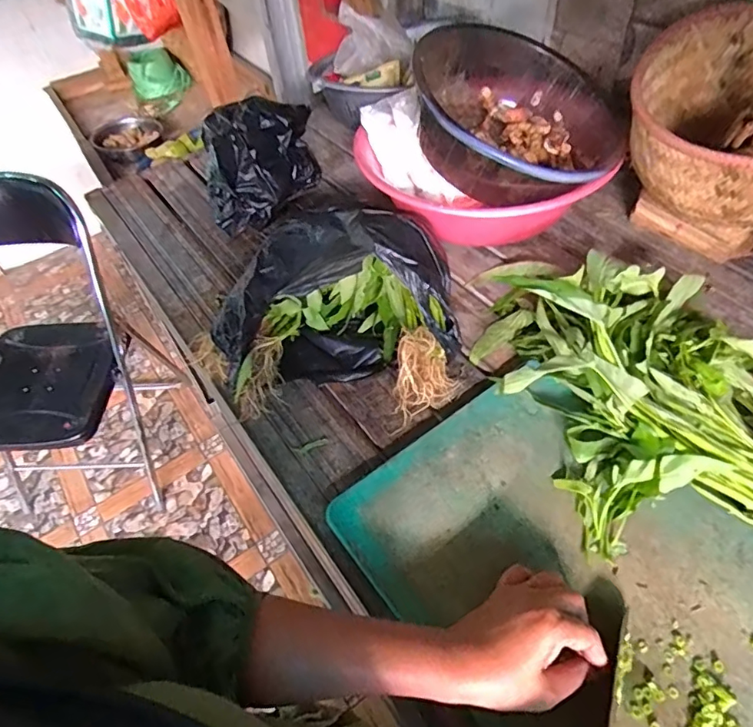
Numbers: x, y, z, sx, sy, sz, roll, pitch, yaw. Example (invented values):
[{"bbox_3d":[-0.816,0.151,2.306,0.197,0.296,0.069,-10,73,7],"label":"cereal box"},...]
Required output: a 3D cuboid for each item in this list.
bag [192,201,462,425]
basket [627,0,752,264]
[{"bbox_3d":[-0.050,-0.063,0.600,0.273,0.135,0.212,0,51,6],"label":"bag"},{"bbox_3d":[0.430,-0.262,0.641,0.248,0.240,0.265,31,60,27],"label":"basket"}]

